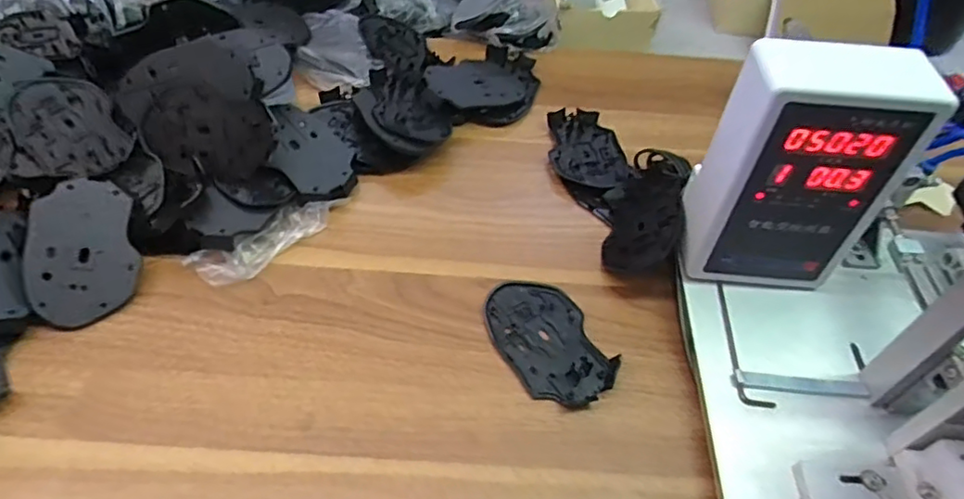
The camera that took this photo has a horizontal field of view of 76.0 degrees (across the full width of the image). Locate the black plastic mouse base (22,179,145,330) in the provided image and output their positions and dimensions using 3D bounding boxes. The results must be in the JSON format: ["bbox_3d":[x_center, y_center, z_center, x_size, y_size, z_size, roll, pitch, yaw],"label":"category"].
[{"bbox_3d":[-0.303,0.002,0.468,0.074,0.004,0.107,-11,82,-21],"label":"black plastic mouse base"}]

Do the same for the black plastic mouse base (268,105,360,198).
[{"bbox_3d":[-0.156,-0.090,0.561,0.067,0.024,0.114,-22,58,-18],"label":"black plastic mouse base"}]

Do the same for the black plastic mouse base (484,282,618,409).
[{"bbox_3d":[0.050,0.066,0.467,0.070,0.011,0.111,-23,59,-19],"label":"black plastic mouse base"}]

